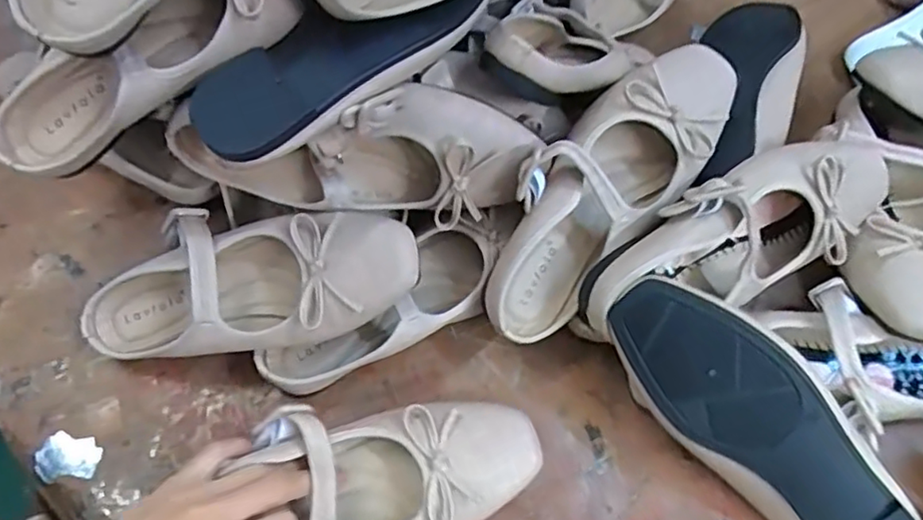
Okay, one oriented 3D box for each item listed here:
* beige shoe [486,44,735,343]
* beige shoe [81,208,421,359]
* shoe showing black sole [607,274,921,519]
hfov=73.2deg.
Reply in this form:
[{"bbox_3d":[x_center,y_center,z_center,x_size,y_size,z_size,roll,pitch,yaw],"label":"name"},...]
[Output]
[{"bbox_3d":[0.098,-0.050,0.421,0.075,0.077,0.235,39,87,18],"label":"beige shoe"},{"bbox_3d":[-0.150,0.015,0.422,0.246,0.056,0.090,-10,63,14],"label":"beige shoe"},{"bbox_3d":[0.187,0.107,0.377,0.235,0.055,0.078,46,71,2],"label":"shoe showing black sole"}]

